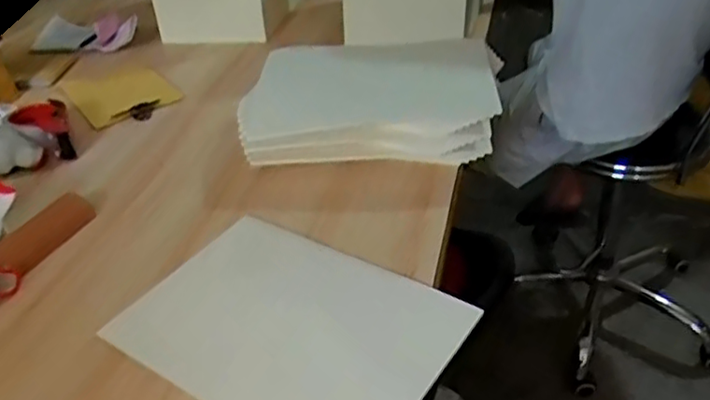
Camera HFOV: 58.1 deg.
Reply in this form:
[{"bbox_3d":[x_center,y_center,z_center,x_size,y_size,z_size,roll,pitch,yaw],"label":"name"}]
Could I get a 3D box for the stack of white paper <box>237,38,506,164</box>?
[{"bbox_3d":[0.008,-0.140,0.935,0.382,0.172,0.069,4,16,23],"label":"stack of white paper"}]

